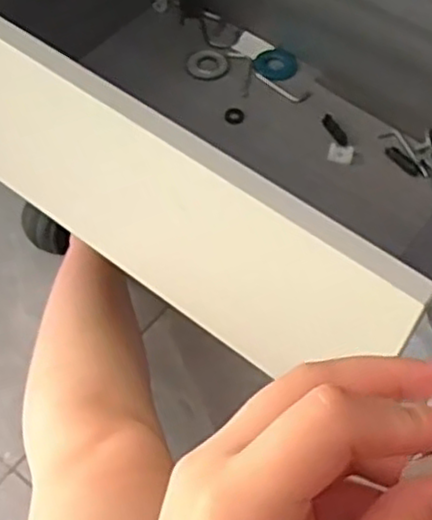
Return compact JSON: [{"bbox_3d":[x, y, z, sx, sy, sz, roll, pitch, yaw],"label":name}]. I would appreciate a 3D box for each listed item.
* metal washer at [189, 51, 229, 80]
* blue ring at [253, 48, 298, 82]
[{"bbox_3d":[-0.008,-0.208,0.745,0.042,0.004,0.044,1,56,-1],"label":"metal washer"},{"bbox_3d":[0.064,-0.209,0.754,0.045,0.010,0.043,1,56,-1],"label":"blue ring"}]

